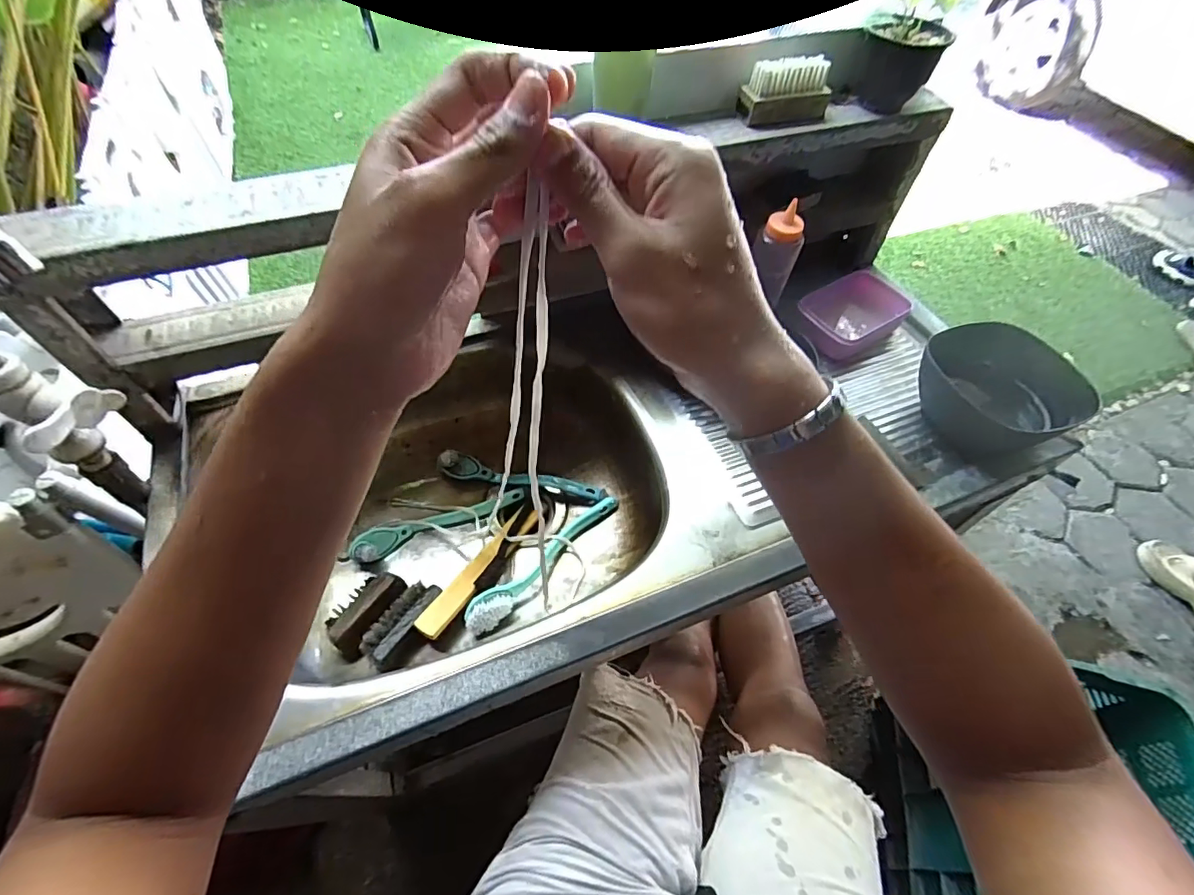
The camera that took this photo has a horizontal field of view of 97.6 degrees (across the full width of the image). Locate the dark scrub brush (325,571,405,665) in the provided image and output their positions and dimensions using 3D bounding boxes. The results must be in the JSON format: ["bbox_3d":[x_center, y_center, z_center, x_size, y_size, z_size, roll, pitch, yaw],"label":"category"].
[{"bbox_3d":[-0.272,0.186,0.602,0.059,0.030,0.098,21,57,11],"label":"dark scrub brush"}]

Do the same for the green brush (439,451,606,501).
[{"bbox_3d":[-0.102,0.044,0.715,0.230,0.035,0.028,11,56,4],"label":"green brush"}]

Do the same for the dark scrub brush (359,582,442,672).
[{"bbox_3d":[-0.222,0.200,0.598,0.043,0.032,0.099,25,58,13],"label":"dark scrub brush"}]

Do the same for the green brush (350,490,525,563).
[{"bbox_3d":[-0.205,0.092,0.685,0.226,0.036,0.042,-25,61,-19],"label":"green brush"}]

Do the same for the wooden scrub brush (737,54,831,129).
[{"bbox_3d":[0.216,-0.401,0.590,0.103,0.058,0.029,-10,57,-10],"label":"wooden scrub brush"}]

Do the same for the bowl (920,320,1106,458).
[{"bbox_3d":[0.475,-0.068,0.624,0.117,0.095,0.153,-20,59,-17],"label":"bowl"}]

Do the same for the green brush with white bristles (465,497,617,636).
[{"bbox_3d":[-0.065,0.137,0.649,0.042,0.039,0.233,38,62,20],"label":"green brush with white bristles"}]

